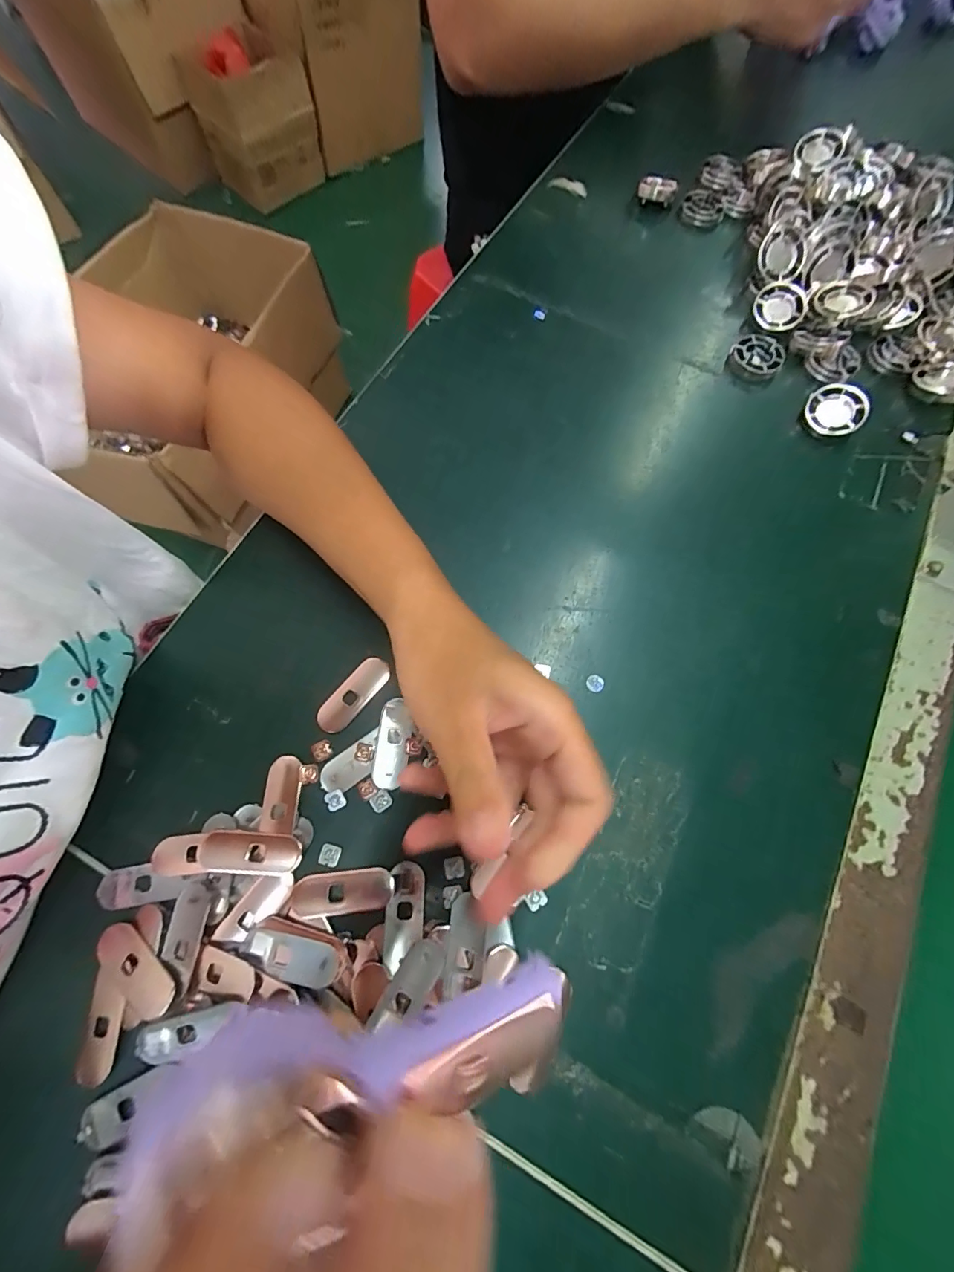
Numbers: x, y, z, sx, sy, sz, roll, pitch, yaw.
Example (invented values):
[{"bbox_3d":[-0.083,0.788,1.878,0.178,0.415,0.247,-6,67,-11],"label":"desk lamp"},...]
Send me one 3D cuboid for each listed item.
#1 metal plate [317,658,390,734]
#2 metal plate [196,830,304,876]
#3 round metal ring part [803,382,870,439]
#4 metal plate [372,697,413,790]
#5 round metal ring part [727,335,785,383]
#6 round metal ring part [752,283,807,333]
[{"bbox_3d":[-0.072,0.034,0.262,0.018,0.004,0.049,38,75,12],"label":"metal plate"},{"bbox_3d":[-0.116,0.112,0.231,0.050,0.004,0.019,6,56,-2],"label":"metal plate"},{"bbox_3d":[0.262,-0.165,0.330,0.039,0.009,0.039,6,85,22],"label":"round metal ring part"},{"bbox_3d":[-0.047,0.060,0.254,0.019,0.004,0.049,6,71,1],"label":"metal plate"},{"bbox_3d":[0.217,-0.216,0.351,0.039,0.010,0.036,1,71,-2],"label":"round metal ring part"},{"bbox_3d":[0.244,-0.265,0.363,0.041,0.006,0.041,-1,84,12],"label":"round metal ring part"}]

